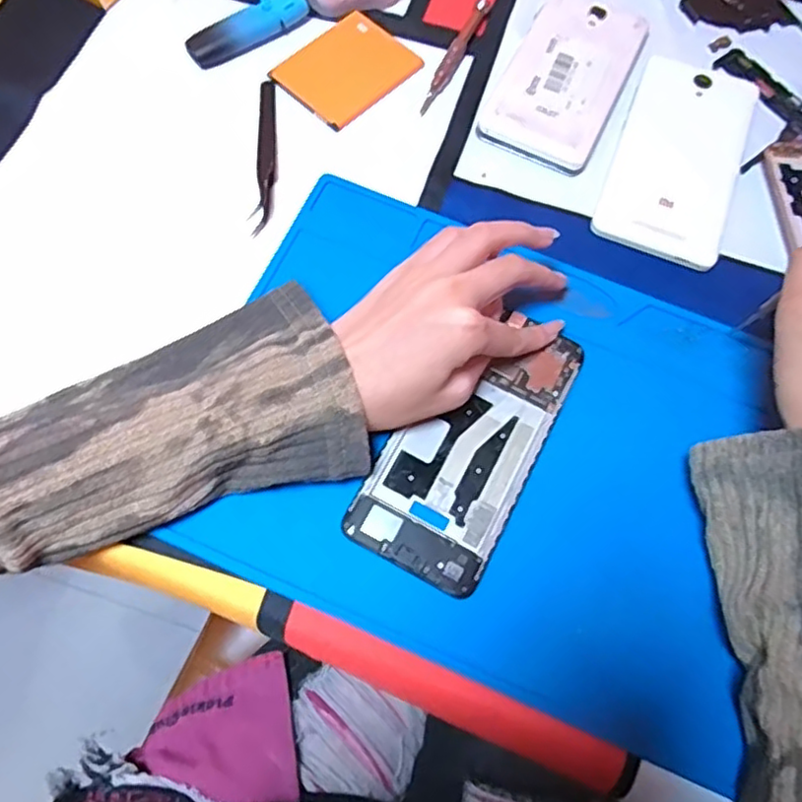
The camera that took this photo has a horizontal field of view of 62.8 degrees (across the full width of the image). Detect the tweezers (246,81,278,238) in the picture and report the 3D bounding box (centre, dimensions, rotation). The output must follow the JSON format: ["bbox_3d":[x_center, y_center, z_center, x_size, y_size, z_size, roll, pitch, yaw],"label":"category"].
[{"bbox_3d":[-0.082,-0.152,0.397,0.013,0.015,0.120,0,69,-2],"label":"tweezers"}]

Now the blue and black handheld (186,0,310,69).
[{"bbox_3d":[-0.098,-0.244,0.428,0.084,0.016,0.020,-34,74,-14],"label":"blue and black handheld"}]

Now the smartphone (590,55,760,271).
[{"bbox_3d":[0.175,-0.154,0.411,0.076,0.006,0.150,21,70,6],"label":"smartphone"}]

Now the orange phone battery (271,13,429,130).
[{"bbox_3d":[-0.036,-0.216,0.426,0.066,0.004,0.082,41,73,13],"label":"orange phone battery"}]

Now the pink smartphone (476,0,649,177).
[{"bbox_3d":[0.110,-0.215,0.429,0.071,0.011,0.148,25,70,7],"label":"pink smartphone"}]

